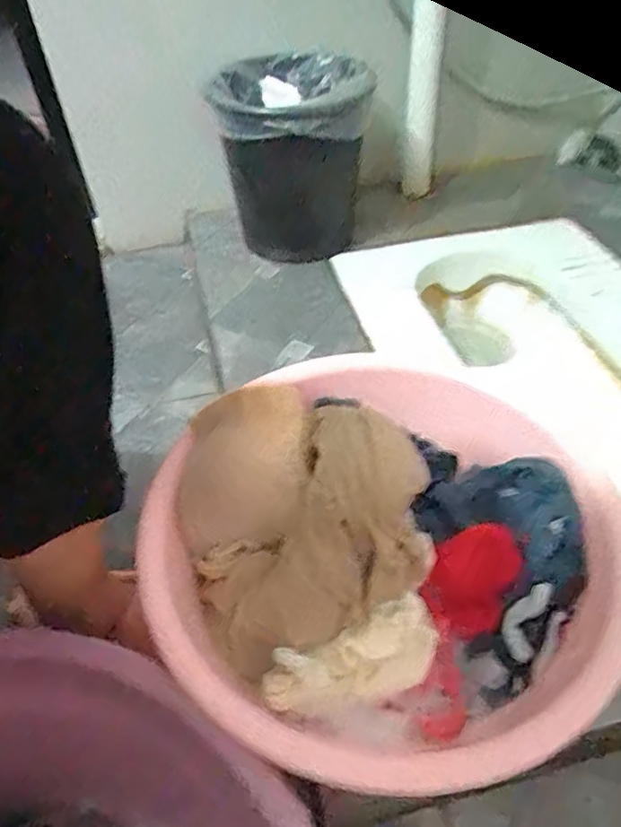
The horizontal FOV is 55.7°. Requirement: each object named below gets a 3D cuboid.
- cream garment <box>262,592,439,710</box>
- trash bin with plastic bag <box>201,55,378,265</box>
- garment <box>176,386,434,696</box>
[{"bbox_3d":[0.033,0.180,0.424,0.134,0.040,0.048,-17,48,-13],"label":"cream garment"},{"bbox_3d":[-0.027,-0.371,0.877,0.232,0.218,0.221,-5,47,-2],"label":"trash bin with plastic bag"},{"bbox_3d":[-0.017,0.071,0.455,0.167,0.112,0.184,-21,49,-16],"label":"garment"}]

